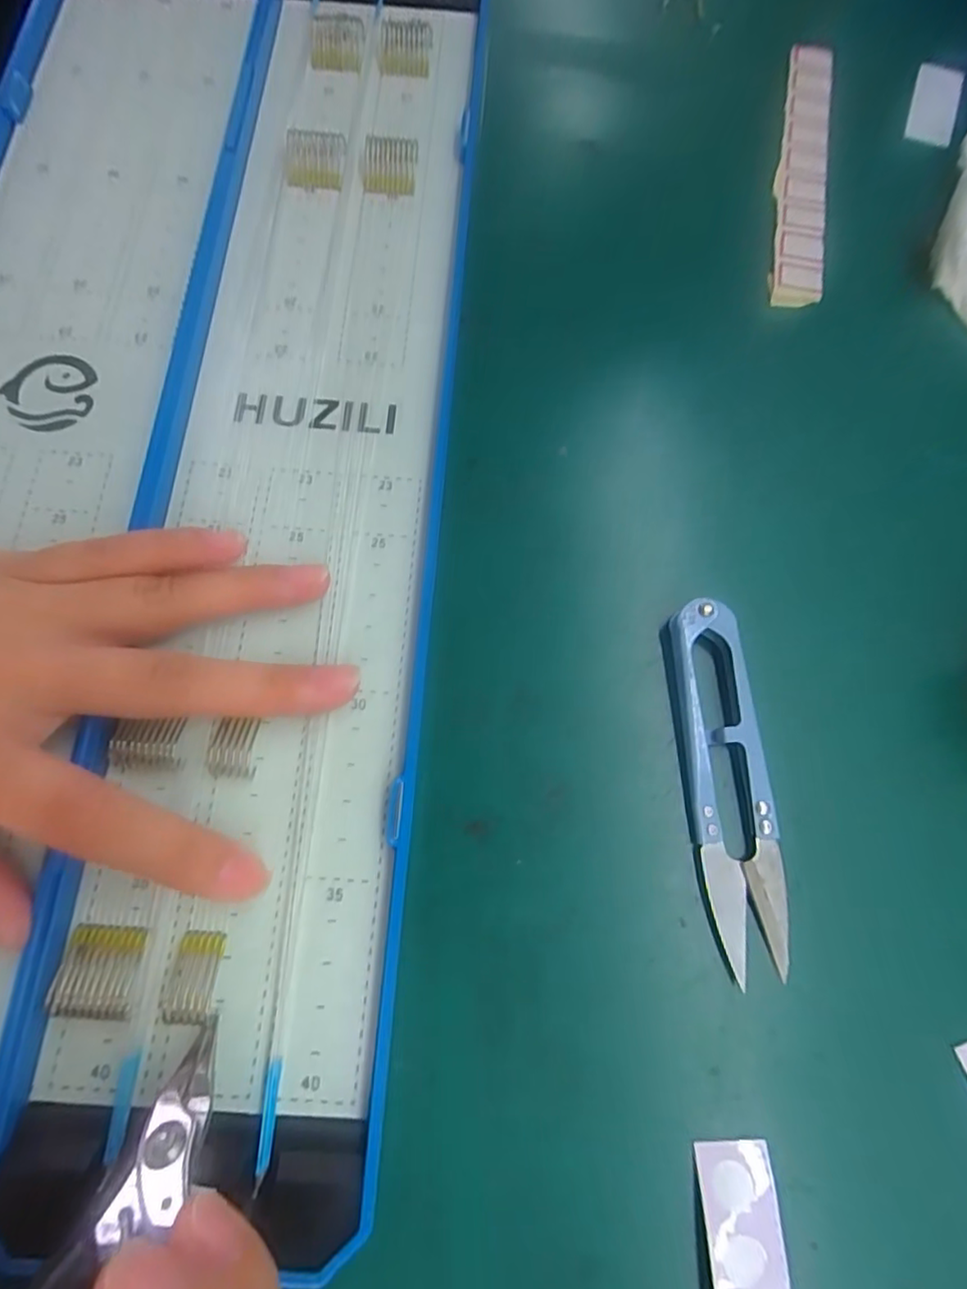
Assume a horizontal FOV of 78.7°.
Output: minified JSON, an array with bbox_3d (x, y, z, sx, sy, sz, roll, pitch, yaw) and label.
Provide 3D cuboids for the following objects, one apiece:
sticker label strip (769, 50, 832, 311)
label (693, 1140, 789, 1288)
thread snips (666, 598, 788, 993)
[{"bbox_3d":[0.125,-0.185,0.231,0.021,0.005,0.129,14,75,-5],"label":"sticker label strip"},{"bbox_3d":[0.062,0.146,0.138,0.018,0.007,0.046,-1,74,-1],"label":"label"},{"bbox_3d":[0.069,0.038,0.166,0.023,0.013,0.100,-4,74,-2],"label":"thread snips"}]

